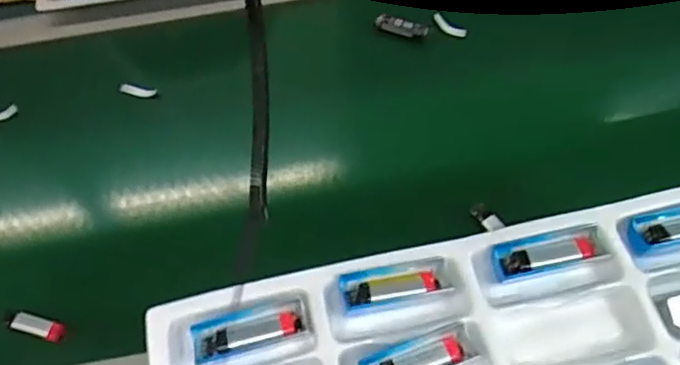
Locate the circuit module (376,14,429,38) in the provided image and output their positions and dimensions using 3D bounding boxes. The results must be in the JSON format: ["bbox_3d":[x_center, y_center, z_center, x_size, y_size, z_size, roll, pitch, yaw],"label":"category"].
[{"bbox_3d":[0.075,-0.189,0.725,0.063,0.015,0.015,13,67,7],"label":"circuit module"}]

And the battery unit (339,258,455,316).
[{"bbox_3d":[0.041,0.075,0.439,0.080,0.013,0.027,-12,66,-4],"label":"battery unit"}]

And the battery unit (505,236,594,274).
[{"bbox_3d":[0.156,0.056,0.449,0.065,0.014,0.016,-11,66,-3],"label":"battery unit"}]

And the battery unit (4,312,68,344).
[{"bbox_3d":[-0.300,0.142,0.589,0.057,0.014,0.019,16,67,8],"label":"battery unit"}]

